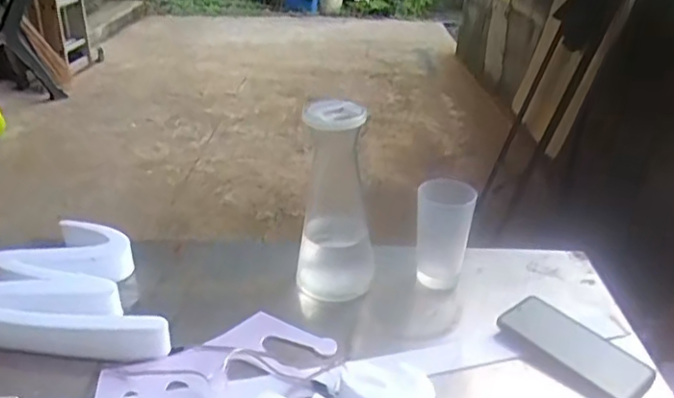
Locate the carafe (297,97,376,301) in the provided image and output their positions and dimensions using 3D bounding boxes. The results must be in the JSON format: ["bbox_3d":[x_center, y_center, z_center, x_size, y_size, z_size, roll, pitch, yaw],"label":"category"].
[{"bbox_3d":[-0.003,0.000,0.774,0.098,0.240,0.089,-2,28,-4],"label":"carafe"}]

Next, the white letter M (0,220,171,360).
[{"bbox_3d":[-0.306,0.102,0.764,0.259,0.043,0.207,3,28,7],"label":"white letter M"}]

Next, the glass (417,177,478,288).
[{"bbox_3d":[0.141,0.046,0.807,0.073,0.133,0.062,4,28,9],"label":"glass"}]

